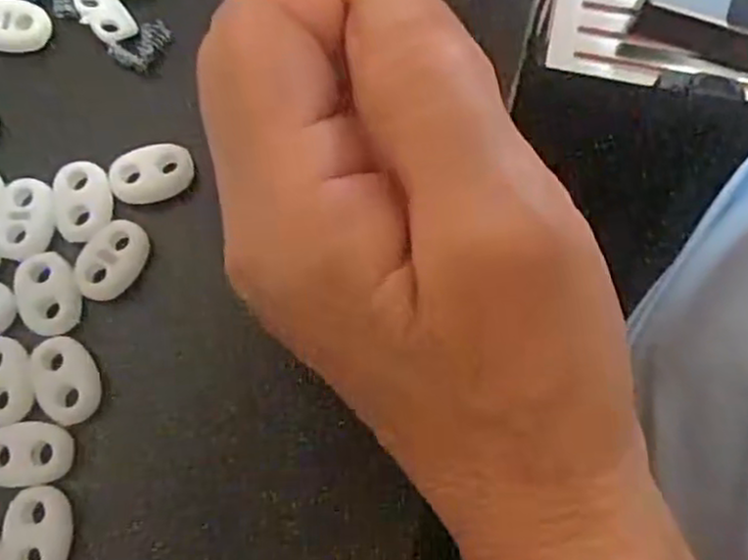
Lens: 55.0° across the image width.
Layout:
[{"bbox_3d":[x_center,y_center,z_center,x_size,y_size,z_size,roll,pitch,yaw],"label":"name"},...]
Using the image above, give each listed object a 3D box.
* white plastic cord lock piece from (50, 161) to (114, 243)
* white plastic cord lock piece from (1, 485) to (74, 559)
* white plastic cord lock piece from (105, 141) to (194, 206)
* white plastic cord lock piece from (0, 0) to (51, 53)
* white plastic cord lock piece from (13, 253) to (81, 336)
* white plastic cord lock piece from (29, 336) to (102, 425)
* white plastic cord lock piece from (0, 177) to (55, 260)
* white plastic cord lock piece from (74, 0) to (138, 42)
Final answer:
[{"bbox_3d":[-0.079,-0.022,0.192,0.015,0.004,0.022,-17,75,-4],"label":"white plastic cord lock piece"},{"bbox_3d":[-0.079,0.060,0.167,0.015,0.004,0.022,-5,74,0],"label":"white plastic cord lock piece"},{"bbox_3d":[-0.061,-0.029,0.195,0.022,0.004,0.014,-12,75,-3],"label":"white plastic cord lock piece"},{"bbox_3d":[-0.107,-0.075,0.208,0.022,0.004,0.014,0,74,0],"label":"white plastic cord lock piece"},{"bbox_3d":[-0.085,0.003,0.186,0.015,0.004,0.022,-26,76,-7],"label":"white plastic cord lock piece"},{"bbox_3d":[-0.077,0.024,0.178,0.015,0.004,0.022,-19,75,-5],"label":"white plastic cord lock piece"},{"bbox_3d":[-0.093,-0.017,0.190,0.016,0.004,0.022,-6,75,-1],"label":"white plastic cord lock piece"},{"bbox_3d":[-0.079,-0.078,0.210,0.013,0.004,0.019,-36,77,-9],"label":"white plastic cord lock piece"}]

